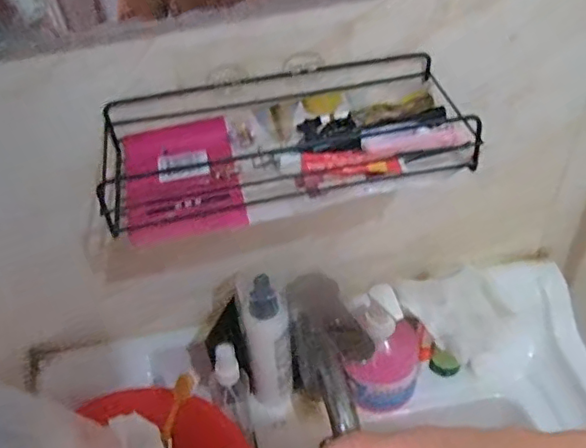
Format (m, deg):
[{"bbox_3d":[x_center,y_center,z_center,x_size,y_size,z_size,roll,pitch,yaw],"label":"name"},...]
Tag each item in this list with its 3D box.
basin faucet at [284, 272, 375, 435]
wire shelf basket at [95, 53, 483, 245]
[{"bbox_3d":[0.038,0.130,0.547,0.061,0.154,0.120,-20,47,-14],"label":"basin faucet"},{"bbox_3d":[-0.004,-0.066,0.441,0.292,0.055,0.120,-13,45,-7],"label":"wire shelf basket"}]

